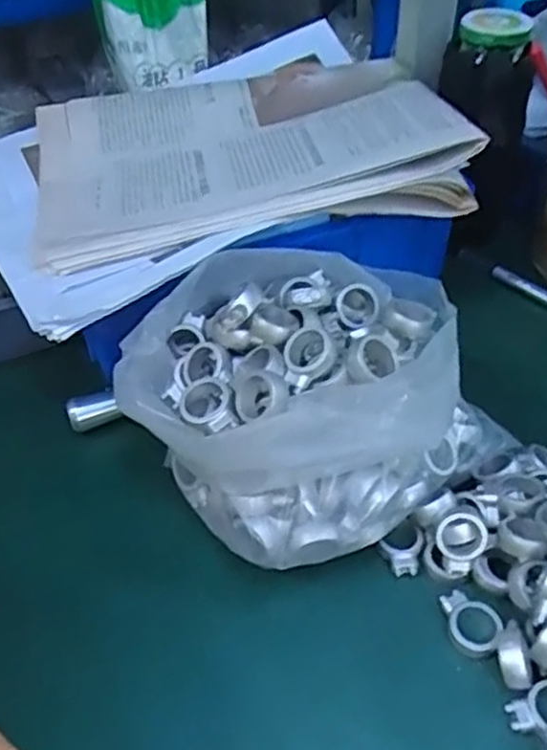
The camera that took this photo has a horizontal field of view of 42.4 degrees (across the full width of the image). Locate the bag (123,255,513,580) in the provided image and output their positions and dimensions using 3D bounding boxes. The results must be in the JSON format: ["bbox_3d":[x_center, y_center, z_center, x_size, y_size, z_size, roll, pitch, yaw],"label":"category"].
[{"bbox_3d":[0.018,0.016,0.389,0.155,0.118,0.152,33,55,31],"label":"bag"}]

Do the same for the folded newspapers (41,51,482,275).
[{"bbox_3d":[-0.027,-0.164,0.485,0.275,0.039,0.194,-10,45,-6],"label":"folded newspapers"}]

